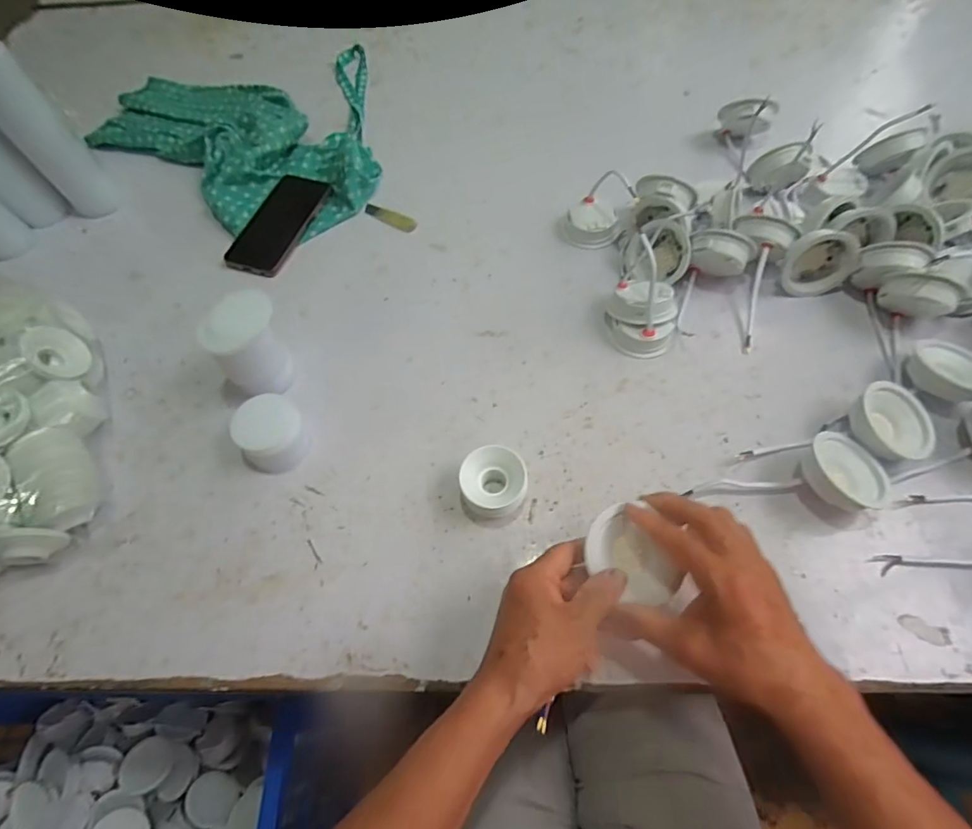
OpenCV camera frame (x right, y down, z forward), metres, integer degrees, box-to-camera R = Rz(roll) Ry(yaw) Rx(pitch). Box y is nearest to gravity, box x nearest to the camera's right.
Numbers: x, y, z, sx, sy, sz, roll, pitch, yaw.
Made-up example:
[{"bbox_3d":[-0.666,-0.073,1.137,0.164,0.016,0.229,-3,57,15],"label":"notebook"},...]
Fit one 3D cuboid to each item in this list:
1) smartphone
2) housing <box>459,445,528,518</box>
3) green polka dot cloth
[{"bbox_3d":[-0.269,-0.248,0.656,0.079,0.012,0.167,17,64,13],"label":"smartphone"},{"bbox_3d":[0.008,0.063,0.448,0.057,0.038,0.057,-8,61,0],"label":"housing"},{"bbox_3d":[-0.372,-0.406,0.728,0.401,0.046,0.413,-11,61,-2],"label":"green polka dot cloth"}]

